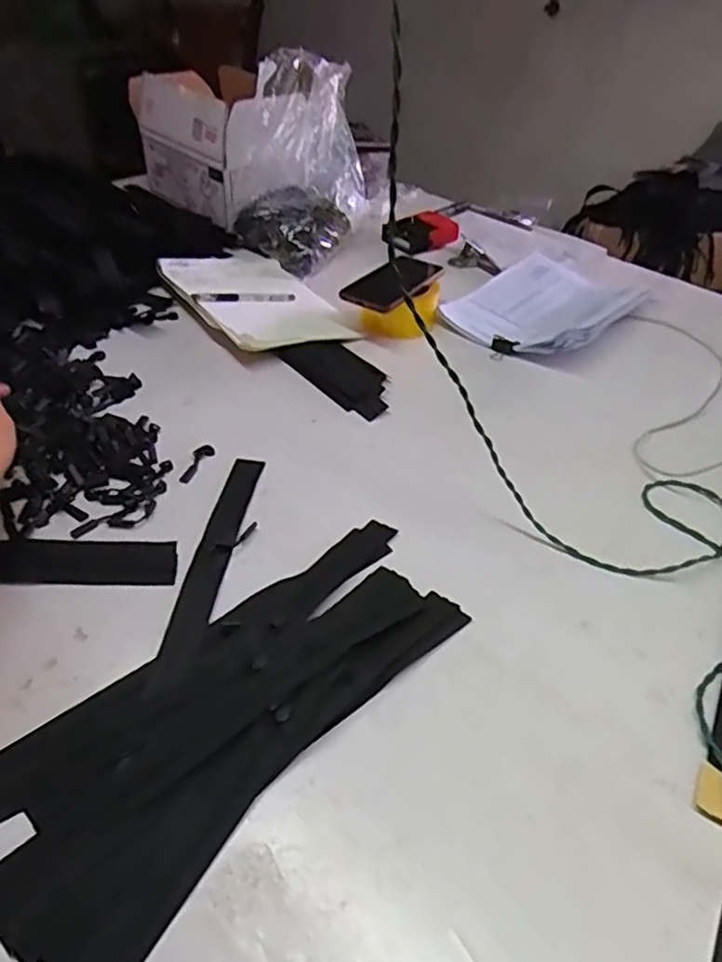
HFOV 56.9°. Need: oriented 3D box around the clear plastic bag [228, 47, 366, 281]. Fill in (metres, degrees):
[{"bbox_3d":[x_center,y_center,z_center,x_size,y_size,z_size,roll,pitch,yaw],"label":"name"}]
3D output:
[{"bbox_3d":[-0.103,-0.514,1.073,0.220,0.237,0.272,-2,41,-6],"label":"clear plastic bag"}]

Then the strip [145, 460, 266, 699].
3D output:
[{"bbox_3d":[-0.129,0.065,0.578,0.033,0.011,0.274,5,41,3],"label":"strip"}]

